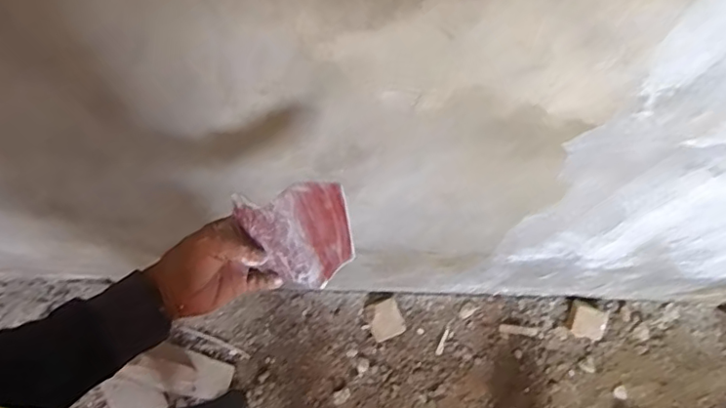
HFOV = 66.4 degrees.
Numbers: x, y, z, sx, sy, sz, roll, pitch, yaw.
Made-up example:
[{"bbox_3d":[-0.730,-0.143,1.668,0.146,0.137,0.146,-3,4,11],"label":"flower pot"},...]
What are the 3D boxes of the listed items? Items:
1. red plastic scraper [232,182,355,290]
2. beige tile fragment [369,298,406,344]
[{"bbox_3d":[-0.063,0.035,0.556,0.126,0.108,0.006,-9,19,33],"label":"red plastic scraper"},{"bbox_3d":[0.061,0.316,1.508,0.092,0.007,0.098,-21,84,-14],"label":"beige tile fragment"}]

